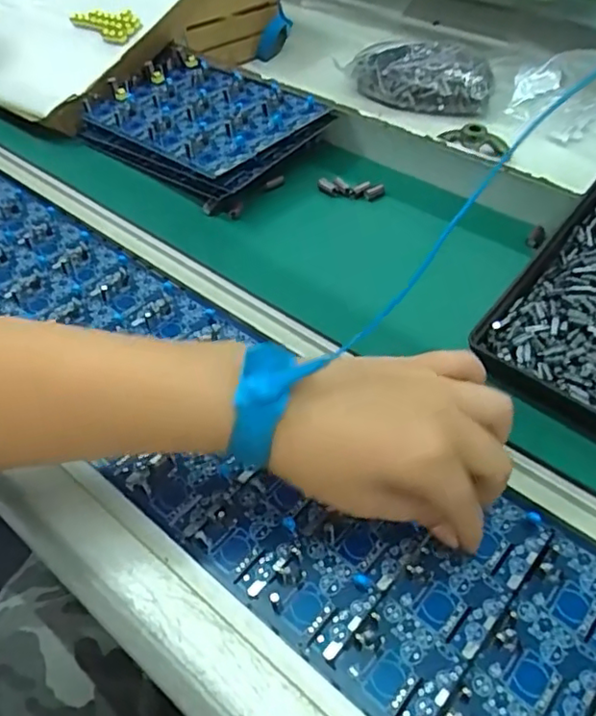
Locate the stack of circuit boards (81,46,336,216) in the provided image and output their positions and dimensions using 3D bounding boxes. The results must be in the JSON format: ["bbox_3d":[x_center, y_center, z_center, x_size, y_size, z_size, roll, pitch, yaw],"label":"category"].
[{"bbox_3d":[-0.090,-0.212,0.568,0.203,0.046,0.133,31,60,25],"label":"stack of circuit boards"}]

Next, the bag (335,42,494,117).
[{"bbox_3d":[0.161,-0.374,0.839,0.193,0.056,0.114,2,50,5],"label":"bag"}]

